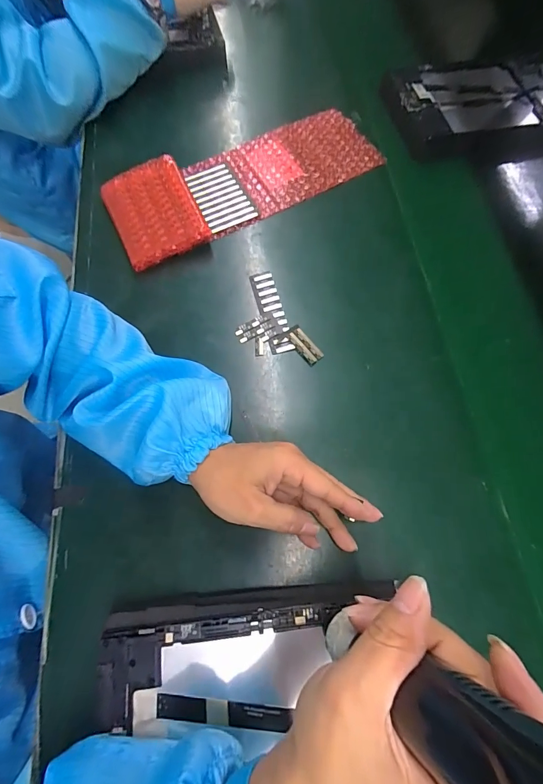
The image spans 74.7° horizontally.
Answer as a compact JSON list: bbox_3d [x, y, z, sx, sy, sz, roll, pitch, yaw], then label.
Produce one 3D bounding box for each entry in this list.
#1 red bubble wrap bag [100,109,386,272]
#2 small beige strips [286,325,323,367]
[{"bbox_3d":[-0.027,-0.260,0.425,0.331,0.031,0.119,-27,74,-11],"label":"red bubble wrap bag"},{"bbox_3d":[0.033,-0.047,0.362,0.018,0.006,0.043,-35,75,-13],"label":"small beige strips"}]

